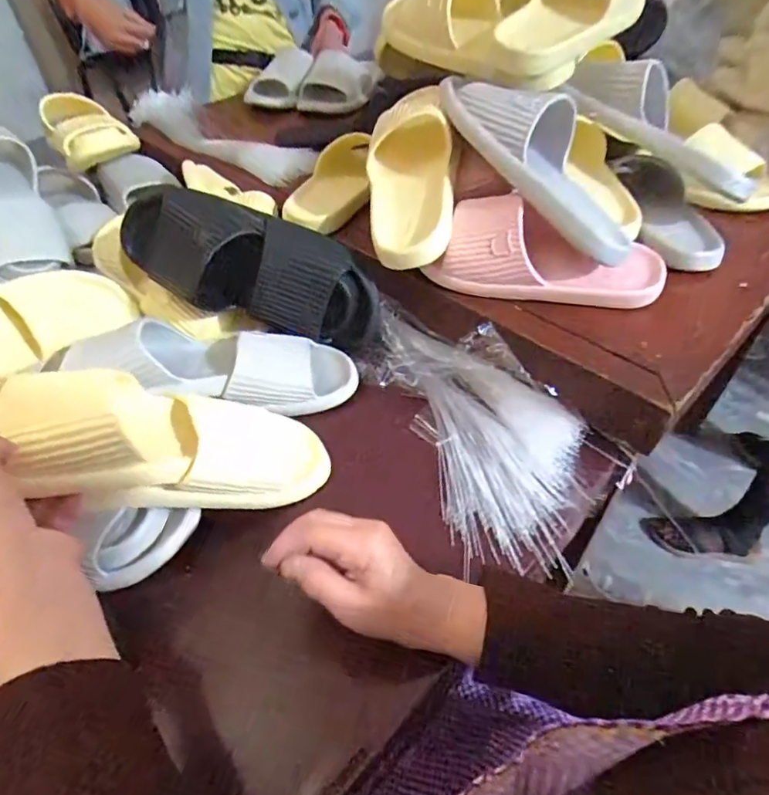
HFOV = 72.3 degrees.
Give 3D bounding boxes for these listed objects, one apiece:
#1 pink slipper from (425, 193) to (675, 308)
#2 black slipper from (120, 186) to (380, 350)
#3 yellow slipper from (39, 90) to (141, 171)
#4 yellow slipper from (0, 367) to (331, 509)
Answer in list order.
[{"bbox_3d":[0.168,-0.149,0.540,0.233,0.083,0.077,9,48,11],"label":"pink slipper"},{"bbox_3d":[-0.142,-0.147,0.585,0.286,0.098,0.087,20,48,-3],"label":"black slipper"},{"bbox_3d":[-0.449,-0.405,0.787,0.100,0.049,0.183,-28,52,-22],"label":"yellow slipper"},{"bbox_3d":[-0.168,0.040,0.435,0.252,0.083,0.107,14,30,-45],"label":"yellow slipper"}]

